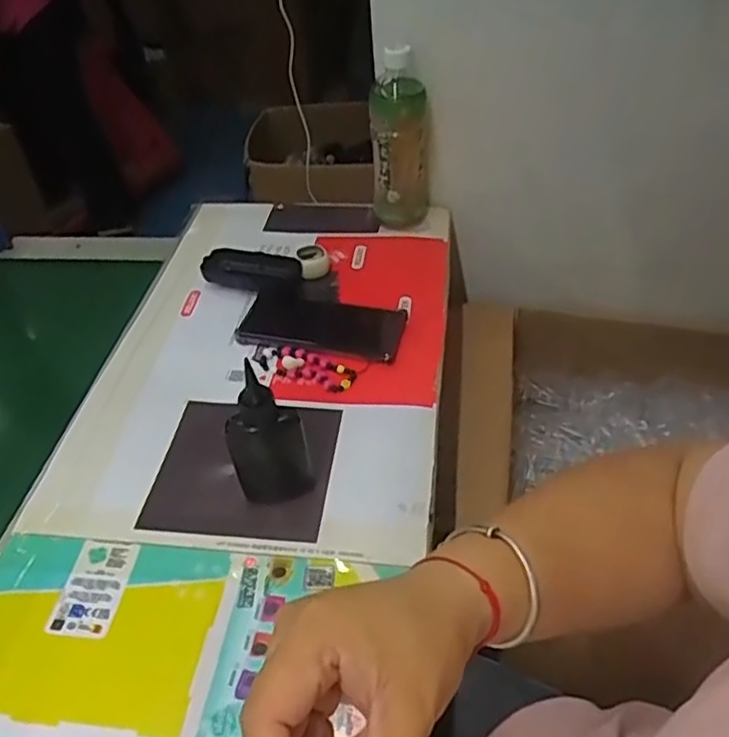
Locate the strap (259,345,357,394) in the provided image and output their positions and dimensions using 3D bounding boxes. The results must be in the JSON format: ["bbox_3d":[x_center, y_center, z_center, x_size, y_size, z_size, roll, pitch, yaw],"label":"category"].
[{"bbox_3d":[-0.056,-0.002,0.639,0.096,0.010,0.036,16,46,20],"label":"strap"}]

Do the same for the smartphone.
[{"bbox_3d":[-0.045,-0.045,0.680,0.161,0.011,0.080,8,44,12],"label":"smartphone"}]

